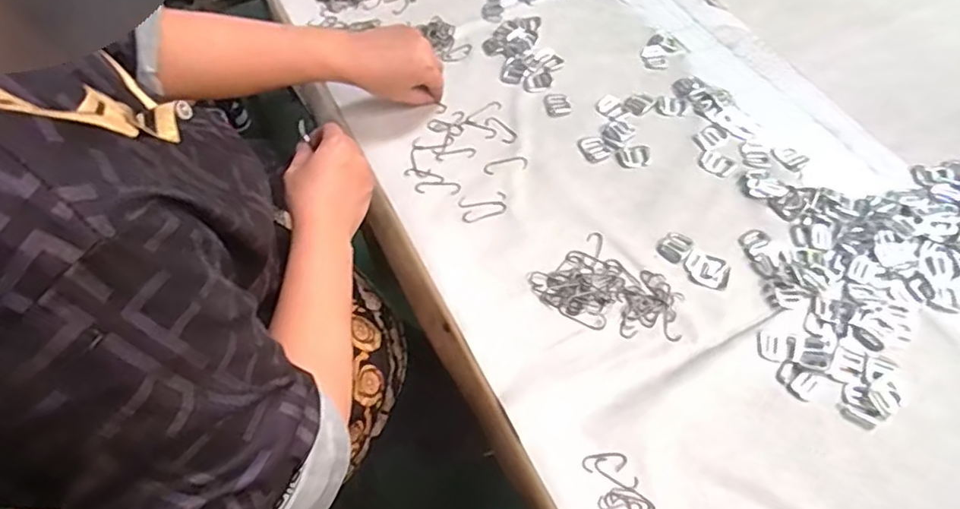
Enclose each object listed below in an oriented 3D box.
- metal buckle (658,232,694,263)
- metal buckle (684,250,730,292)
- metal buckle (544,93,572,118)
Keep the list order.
[{"bbox_3d":[0.183,-0.008,0.558,0.025,0.004,0.033,36,66,24],"label":"metal buckle"},{"bbox_3d":[0.206,0.013,0.539,0.039,0.004,0.034,25,62,19],"label":"metal buckle"},{"bbox_3d":[0.087,-0.169,0.669,0.028,0.004,0.036,-10,57,-3],"label":"metal buckle"}]

